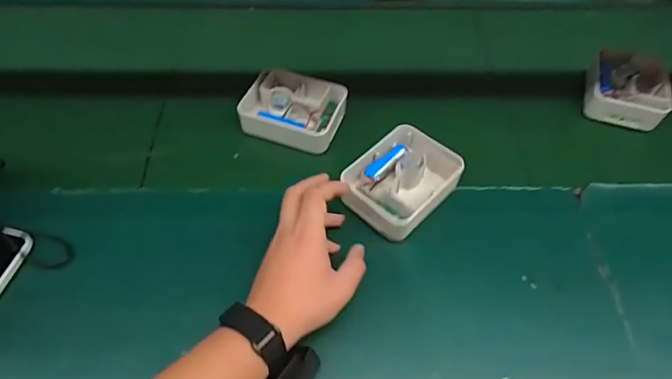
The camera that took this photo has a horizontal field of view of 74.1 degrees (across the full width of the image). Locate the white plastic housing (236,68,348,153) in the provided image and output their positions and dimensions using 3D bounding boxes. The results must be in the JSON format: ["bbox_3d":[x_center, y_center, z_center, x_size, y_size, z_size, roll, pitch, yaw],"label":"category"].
[{"bbox_3d":[-0.054,-0.114,0.614,0.130,0.038,0.110,15,59,10],"label":"white plastic housing"}]

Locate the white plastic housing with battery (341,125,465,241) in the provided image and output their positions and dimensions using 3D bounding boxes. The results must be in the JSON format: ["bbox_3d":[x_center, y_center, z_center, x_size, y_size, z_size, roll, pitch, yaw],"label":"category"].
[{"bbox_3d":[0.078,-0.010,0.531,0.132,0.044,0.106,-37,64,-21],"label":"white plastic housing with battery"}]

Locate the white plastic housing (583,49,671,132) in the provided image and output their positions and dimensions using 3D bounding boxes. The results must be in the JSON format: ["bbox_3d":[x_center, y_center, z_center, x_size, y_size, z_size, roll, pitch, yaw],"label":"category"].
[{"bbox_3d":[0.424,-0.151,0.650,0.101,0.038,0.125,19,59,12],"label":"white plastic housing"}]

